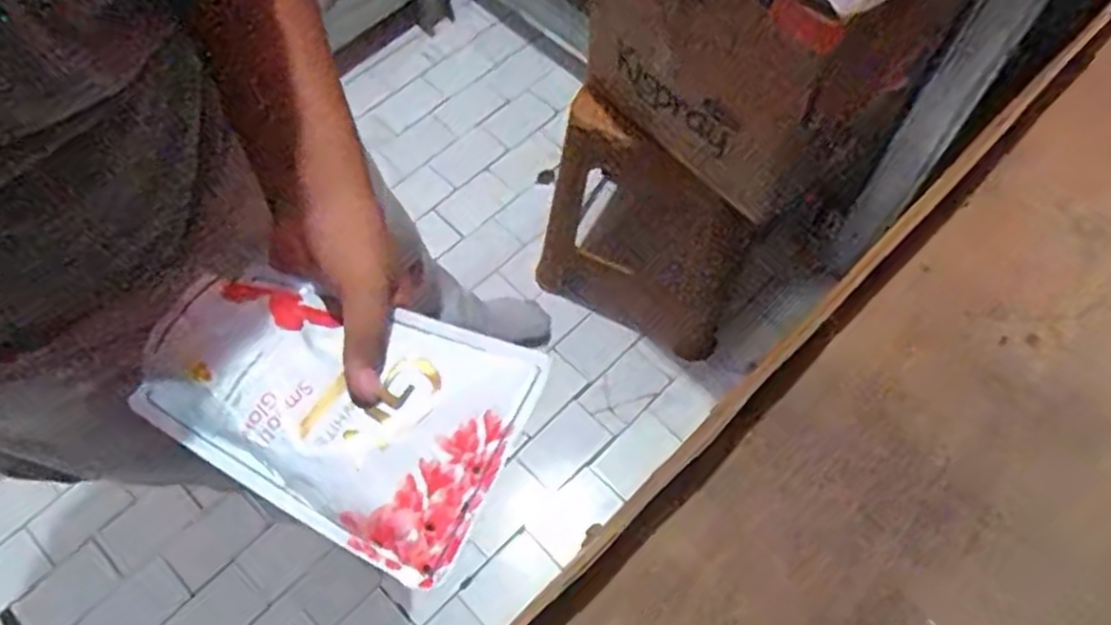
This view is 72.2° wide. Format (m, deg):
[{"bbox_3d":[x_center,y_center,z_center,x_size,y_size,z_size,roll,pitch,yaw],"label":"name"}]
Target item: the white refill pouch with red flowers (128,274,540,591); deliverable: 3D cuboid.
[{"bbox_3d":[-0.115,0.040,0.399,0.188,0.029,0.127,24,65,11],"label":"white refill pouch with red flowers"}]

